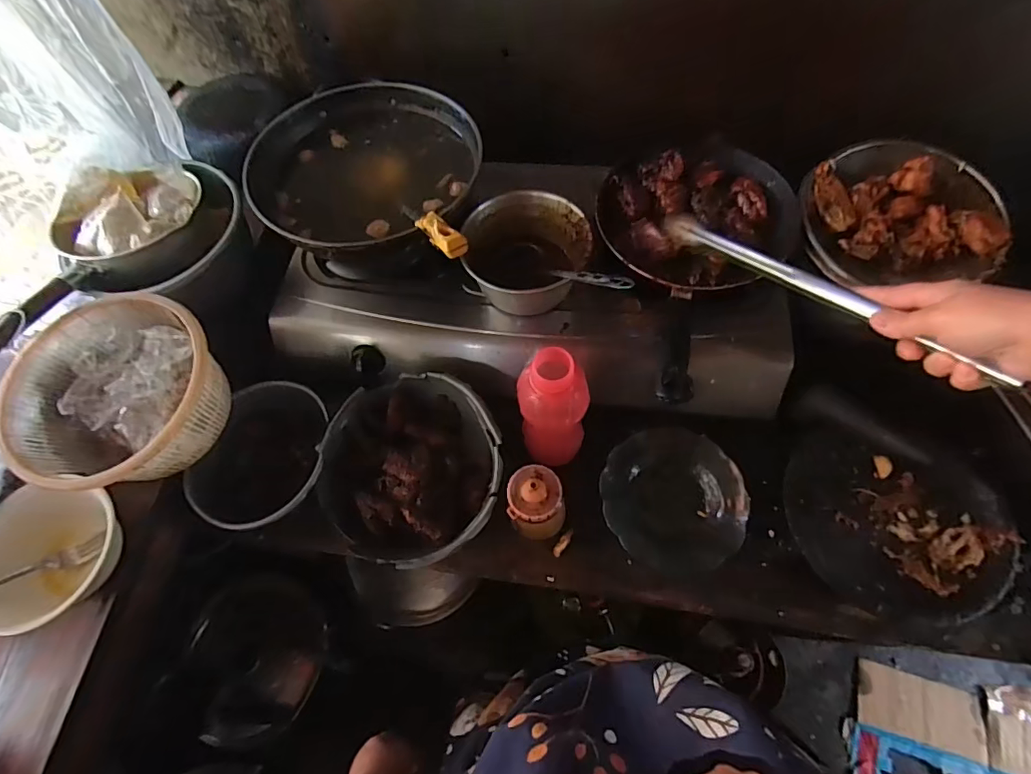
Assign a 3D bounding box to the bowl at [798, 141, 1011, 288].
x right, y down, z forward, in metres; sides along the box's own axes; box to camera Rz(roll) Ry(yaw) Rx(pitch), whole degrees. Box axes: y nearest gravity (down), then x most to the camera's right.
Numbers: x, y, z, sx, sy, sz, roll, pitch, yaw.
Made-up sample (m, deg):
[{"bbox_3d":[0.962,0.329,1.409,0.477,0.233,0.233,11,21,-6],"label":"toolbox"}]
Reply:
[{"bbox_3d":[0.493,-0.227,0.638,0.241,0.052,0.188,-6,64,-1],"label":"bowl"}]

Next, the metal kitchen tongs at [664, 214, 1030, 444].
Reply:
[{"bbox_3d":[0.283,-0.073,0.461,0.038,0.029,0.462,-23,44,-9],"label":"metal kitchen tongs"}]

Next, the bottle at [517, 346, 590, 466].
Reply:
[{"bbox_3d":[0.042,0.031,0.575,0.075,0.174,0.067,7,64,5],"label":"bottle"}]

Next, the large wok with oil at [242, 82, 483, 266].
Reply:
[{"bbox_3d":[-0.210,-0.291,0.700,0.291,0.108,0.249,-42,69,-17],"label":"large wok with oil"}]

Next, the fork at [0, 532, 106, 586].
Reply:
[{"bbox_3d":[-0.530,0.204,0.522,0.172,0.021,0.025,-21,62,-36],"label":"fork"}]

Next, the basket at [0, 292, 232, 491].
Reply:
[{"bbox_3d":[-0.451,0.015,0.583,0.214,0.110,0.210,-1,64,2],"label":"basket"}]

